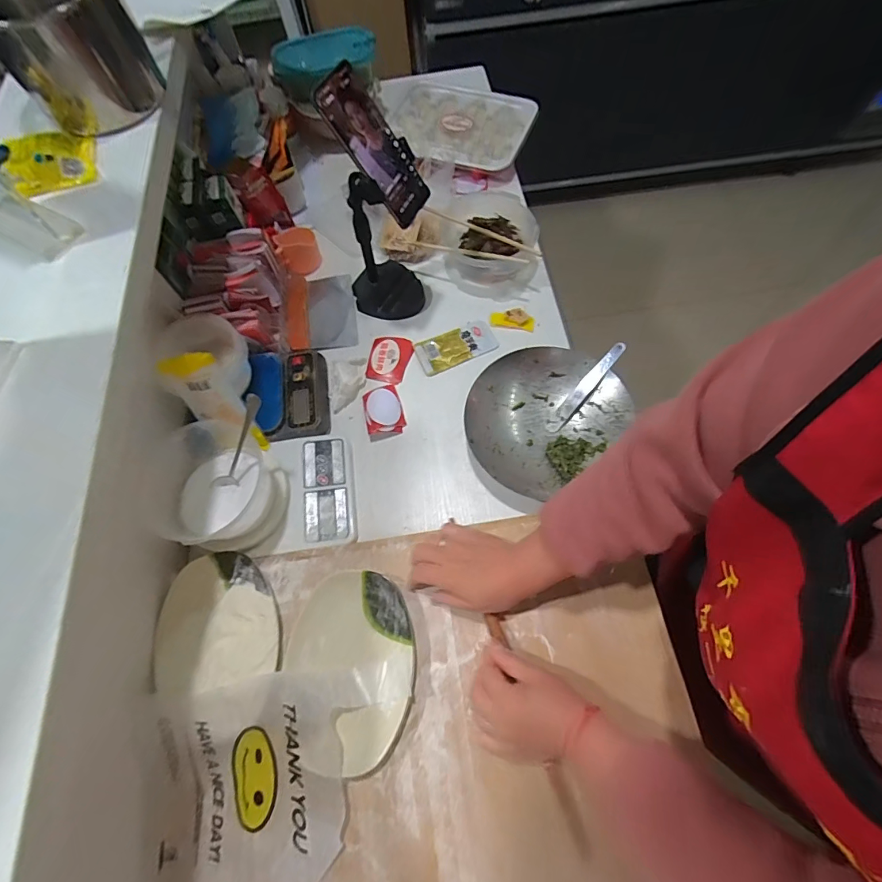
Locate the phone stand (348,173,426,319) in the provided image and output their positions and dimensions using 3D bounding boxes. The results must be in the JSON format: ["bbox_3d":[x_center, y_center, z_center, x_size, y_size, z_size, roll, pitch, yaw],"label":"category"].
[{"bbox_3d":[-0.091,-0.284,0.631,0.111,0.225,0.105,-15,66,-3],"label":"phone stand"}]

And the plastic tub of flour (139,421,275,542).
[{"bbox_3d":[-0.274,0.056,0.541,0.127,0.115,0.135,33,72,16],"label":"plastic tub of flour"}]

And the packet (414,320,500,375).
[{"bbox_3d":[0.022,-0.149,0.688,0.121,0.014,0.065,-22,67,-6],"label":"packet"}]

